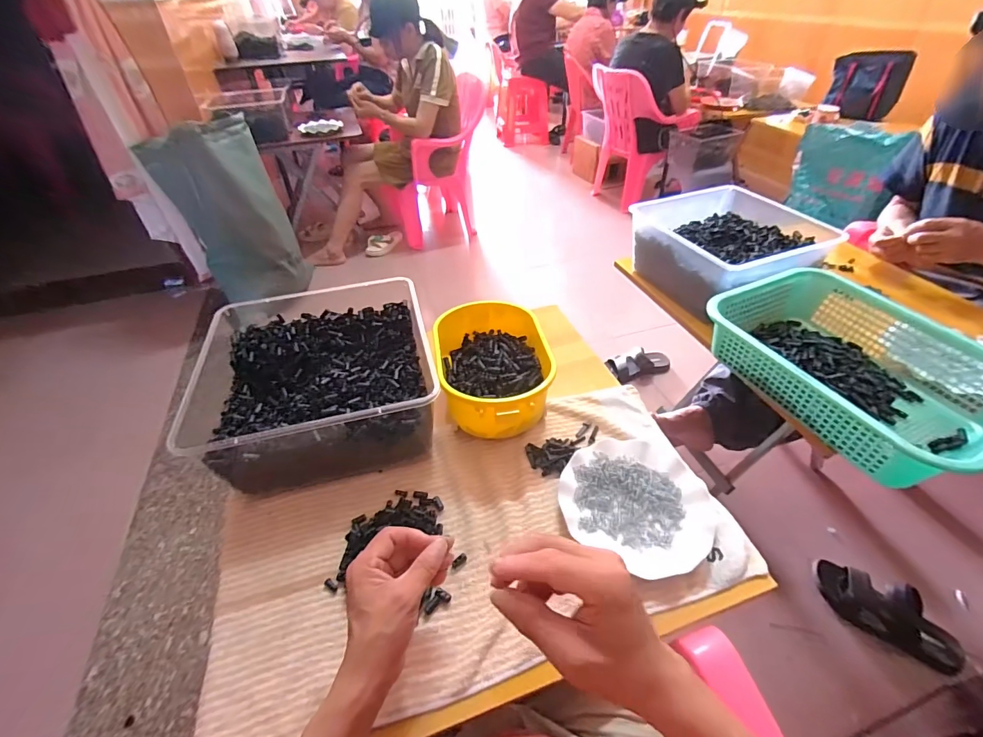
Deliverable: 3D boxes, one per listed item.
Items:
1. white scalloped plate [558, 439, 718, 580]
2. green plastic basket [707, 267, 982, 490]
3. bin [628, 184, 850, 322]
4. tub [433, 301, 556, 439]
[{"bbox_3d":[0.185,0.167,0.545,0.180,0.022,0.173,0,45,0],"label":"white scalloped plate"},{"bbox_3d":[0.570,-0.003,0.676,0.303,0.098,0.382,-18,45,-17],"label":"green plastic basket"},{"bbox_3d":[0.491,-0.258,0.916,0.298,0.127,0.313,-15,44,-14],"label":"bin"},{"bbox_3d":[0.001,0.000,0.667,0.162,0.097,0.259,-8,44,-7],"label":"tub"}]

